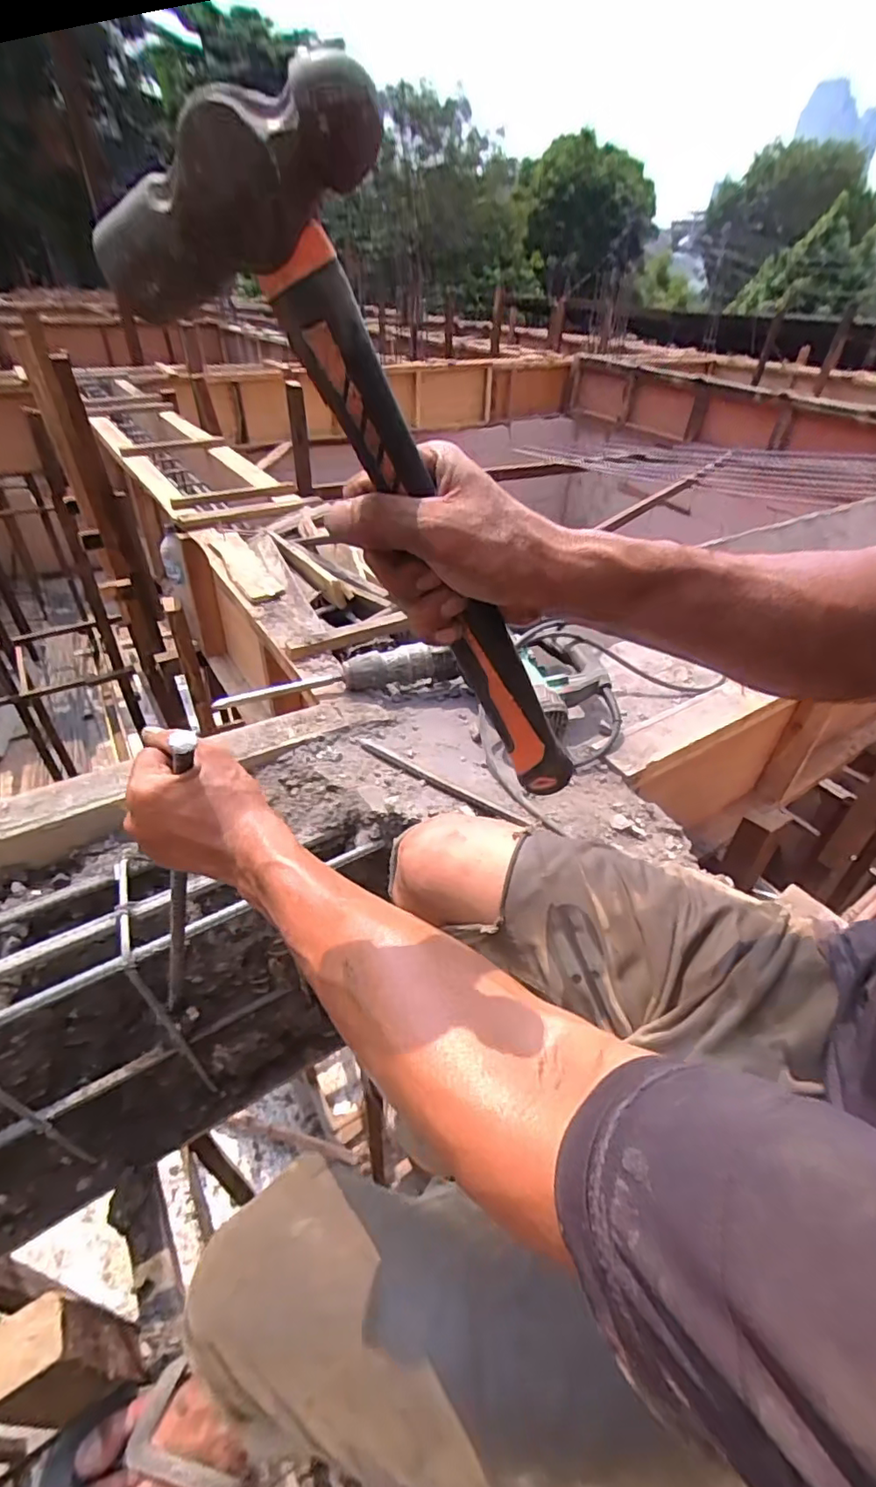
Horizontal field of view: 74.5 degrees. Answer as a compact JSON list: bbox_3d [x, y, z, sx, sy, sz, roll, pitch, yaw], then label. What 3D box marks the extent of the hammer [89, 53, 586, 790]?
[{"bbox_3d":[-0.007,-0.086,0.311,0.106,0.338,0.050,-25,39,9],"label":"hammer"}]

